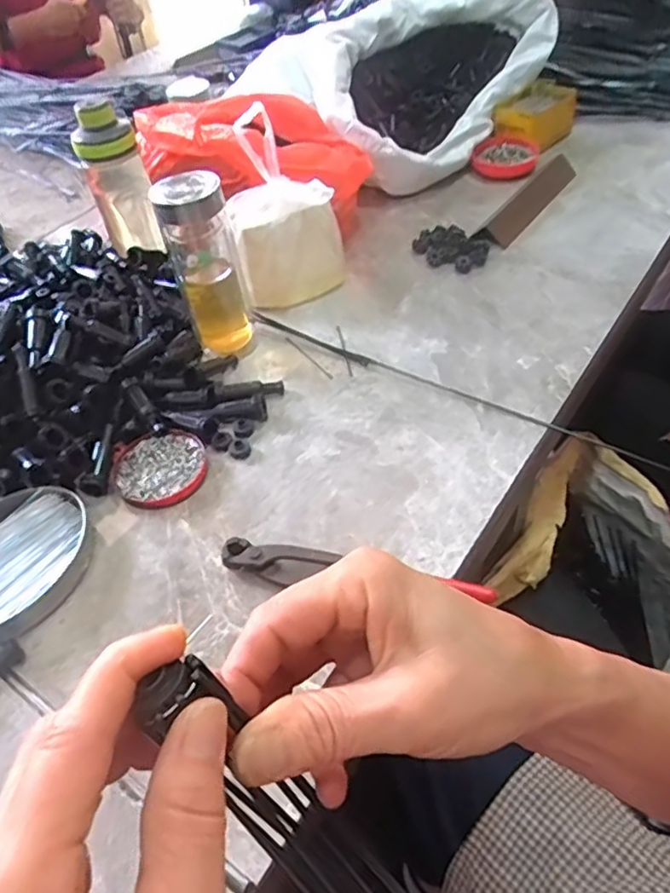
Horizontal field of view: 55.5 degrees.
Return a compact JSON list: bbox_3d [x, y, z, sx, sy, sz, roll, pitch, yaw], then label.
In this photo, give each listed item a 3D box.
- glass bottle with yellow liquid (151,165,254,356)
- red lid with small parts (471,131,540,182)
[{"bbox_3d":[-0.128,-0.184,0.633,0.065,0.177,0.072,-15,48,-6],"label":"glass bottle with yellow liquid"},{"bbox_3d":[0.242,-0.405,0.891,0.097,0.017,0.087,5,62,-1],"label":"red lid with small parts"}]

